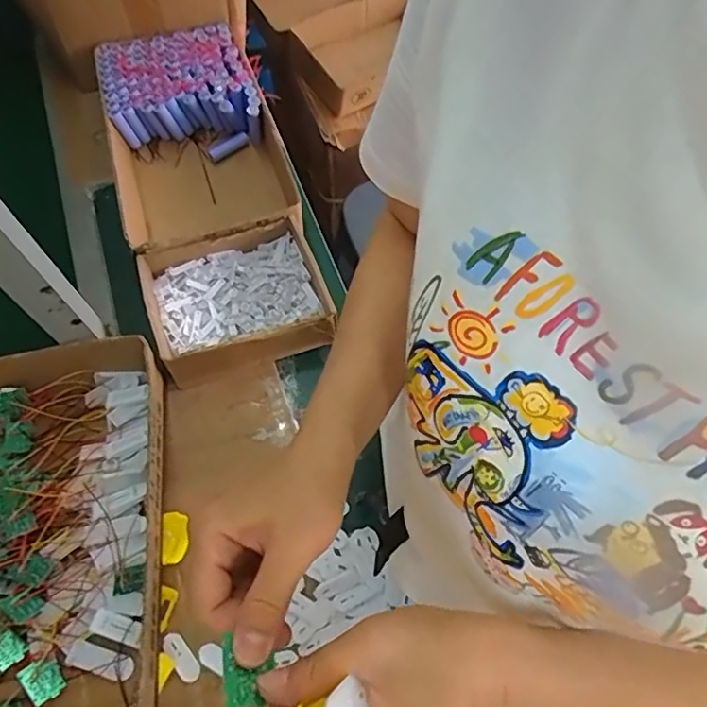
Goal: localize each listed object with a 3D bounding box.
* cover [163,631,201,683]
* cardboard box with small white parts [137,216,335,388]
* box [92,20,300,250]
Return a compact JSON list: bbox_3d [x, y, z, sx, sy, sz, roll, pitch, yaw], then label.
[{"bbox_3d":[-0.171,0.303,0.570,0.021,0.004,0.050,-31,70,-31],"label":"cover"},{"bbox_3d":[-0.146,-0.067,0.725,0.212,0.067,0.167,-19,65,-9],"label":"cardboard box with small white parts"},{"bbox_3d":[-0.231,-0.304,0.855,0.230,0.134,0.368,-15,64,-7],"label":"box"}]

